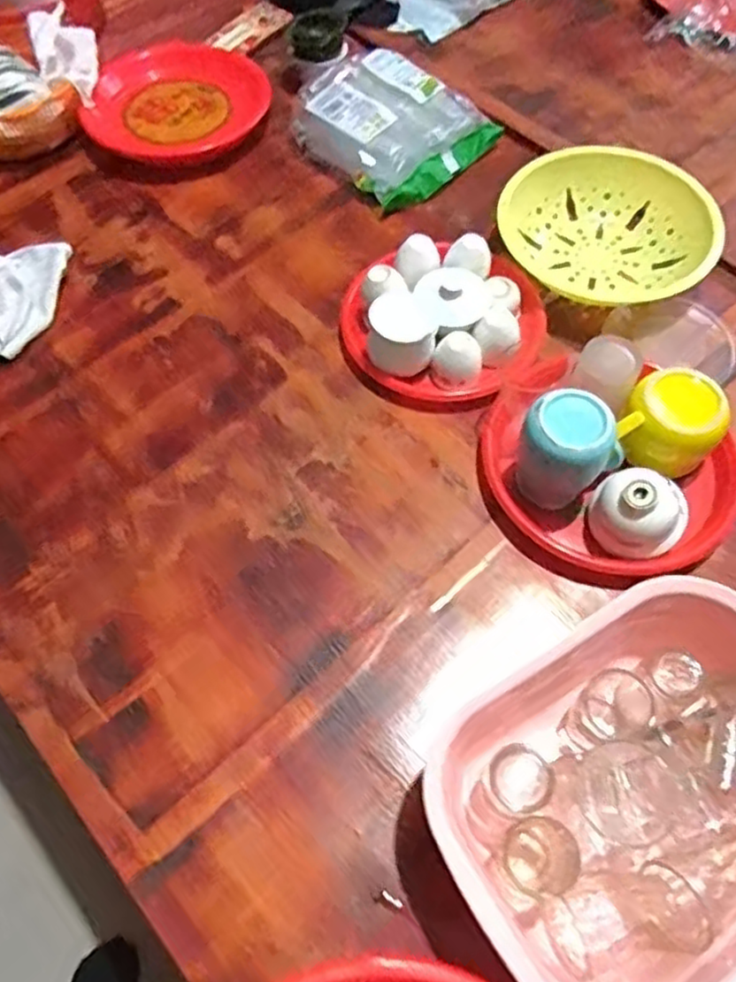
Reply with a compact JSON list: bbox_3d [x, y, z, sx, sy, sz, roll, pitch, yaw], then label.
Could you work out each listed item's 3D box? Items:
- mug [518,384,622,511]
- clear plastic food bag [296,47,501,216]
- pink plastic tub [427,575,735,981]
[{"bbox_3d":[0.192,-0.039,0.679,0.079,0.108,0.074,0,63,1],"label":"mug"},{"bbox_3d":[0.031,-0.496,0.952,0.222,0.066,0.199,40,71,21],"label":"clear plastic food bag"},{"bbox_3d":[0.204,0.230,0.534,0.302,0.107,0.235,-30,64,-12],"label":"pink plastic tub"}]

